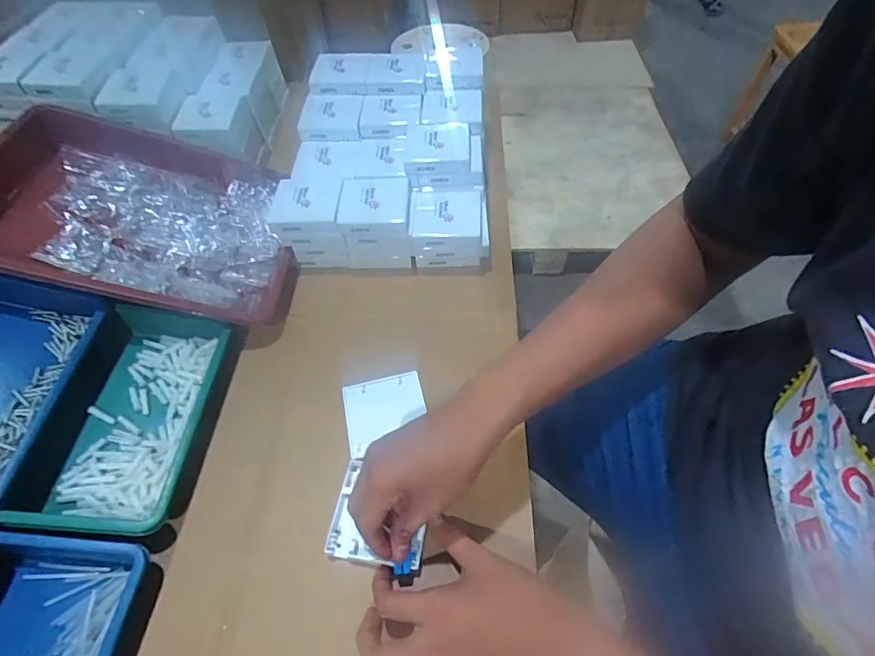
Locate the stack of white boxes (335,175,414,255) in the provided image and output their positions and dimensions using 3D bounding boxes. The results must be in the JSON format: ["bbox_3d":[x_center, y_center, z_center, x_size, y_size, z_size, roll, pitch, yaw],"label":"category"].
[{"bbox_3d":[-0.079,-0.139,0.623,0.085,0.088,0.086,-3,54,0],"label":"stack of white boxes"}]

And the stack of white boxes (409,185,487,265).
[{"bbox_3d":[0.016,-0.135,0.629,0.097,0.072,0.089,0,54,2],"label":"stack of white boxes"}]

